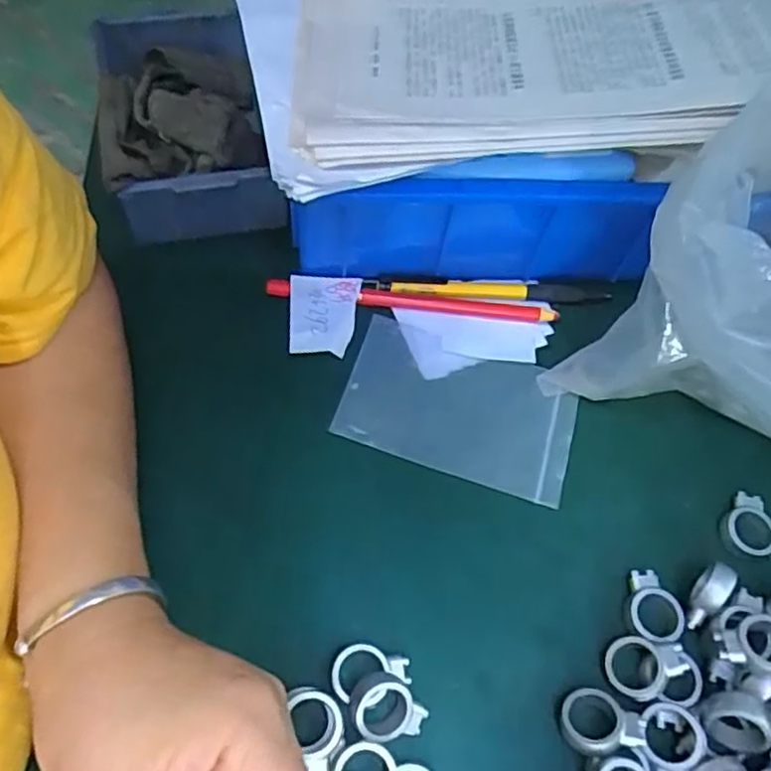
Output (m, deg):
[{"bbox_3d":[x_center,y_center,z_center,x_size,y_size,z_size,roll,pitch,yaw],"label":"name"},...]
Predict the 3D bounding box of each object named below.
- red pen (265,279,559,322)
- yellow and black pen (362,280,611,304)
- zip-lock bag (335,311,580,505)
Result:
[{"bbox_3d":[0.015,-0.050,0.388,0.167,0.007,0.010,7,60,-2],"label":"red pen"},{"bbox_3d":[0.061,-0.057,0.397,0.145,0.008,0.011,3,61,-5],"label":"yellow and black pen"},{"bbox_3d":[0.040,0.012,0.363,0.122,0.006,0.074,17,62,6],"label":"zip-lock bag"}]

